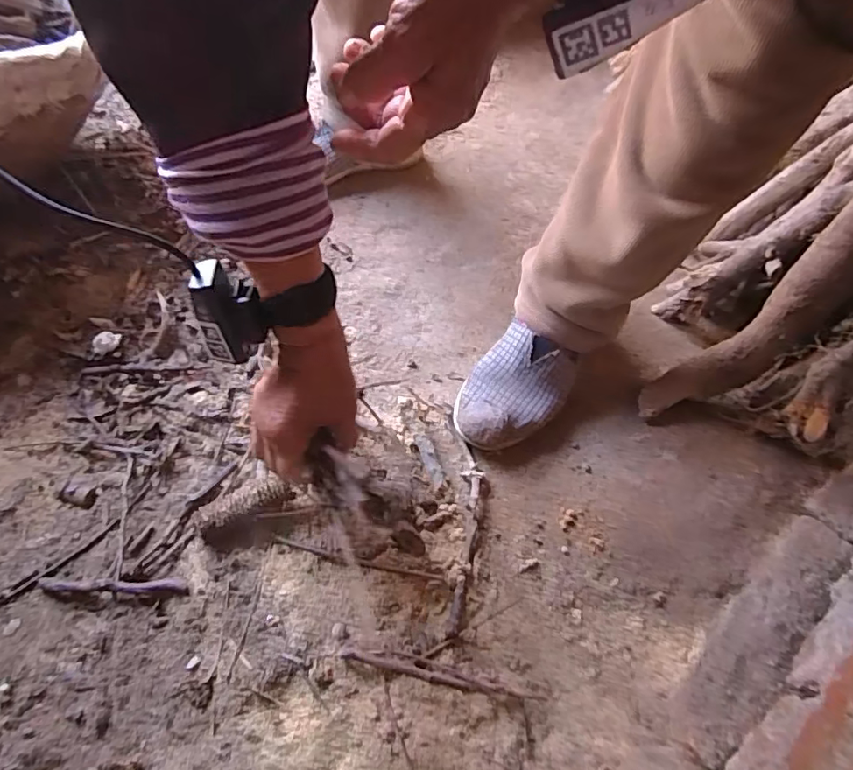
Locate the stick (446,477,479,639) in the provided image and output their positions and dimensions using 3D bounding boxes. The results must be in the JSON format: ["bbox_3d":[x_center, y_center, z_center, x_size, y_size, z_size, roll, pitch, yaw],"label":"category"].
[{"bbox_3d":[0.033,0.141,0.466,0.010,0.007,0.137,12,54,3],"label":"stick"}]

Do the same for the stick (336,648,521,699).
[{"bbox_3d":[0.003,0.214,0.411,0.132,0.008,0.012,14,54,4],"label":"stick"}]

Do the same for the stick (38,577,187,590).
[{"bbox_3d":[-0.246,0.155,0.429,0.112,0.012,0.009,2,54,-4],"label":"stick"}]

